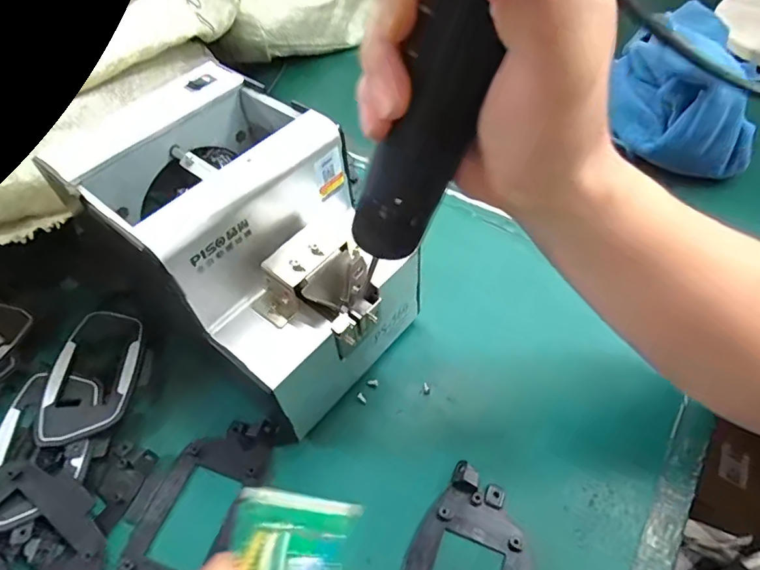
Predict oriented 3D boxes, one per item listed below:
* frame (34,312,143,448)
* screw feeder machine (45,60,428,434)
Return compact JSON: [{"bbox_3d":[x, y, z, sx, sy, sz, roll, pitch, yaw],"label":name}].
[{"bbox_3d":[-0.198,0.061,0.335,0.060,0.008,0.095,-6,52,2],"label":"frame"},{"bbox_3d":[-0.083,-0.027,0.312,0.188,0.136,0.124,34,63,28],"label":"screw feeder machine"}]

